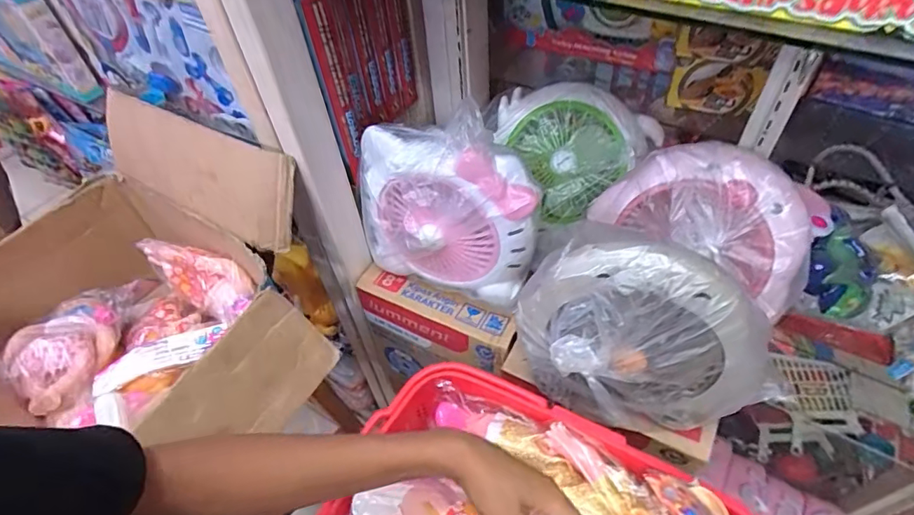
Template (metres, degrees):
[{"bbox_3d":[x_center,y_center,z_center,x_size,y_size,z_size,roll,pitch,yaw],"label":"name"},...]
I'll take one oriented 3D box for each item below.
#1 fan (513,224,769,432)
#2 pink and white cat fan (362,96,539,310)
[{"bbox_3d":[0.202,0.095,0.556,0.266,0.246,0.116,21,53,20],"label":"fan"},{"bbox_3d":[-0.019,-0.067,0.681,0.248,0.267,0.095,9,50,11],"label":"pink and white cat fan"}]

